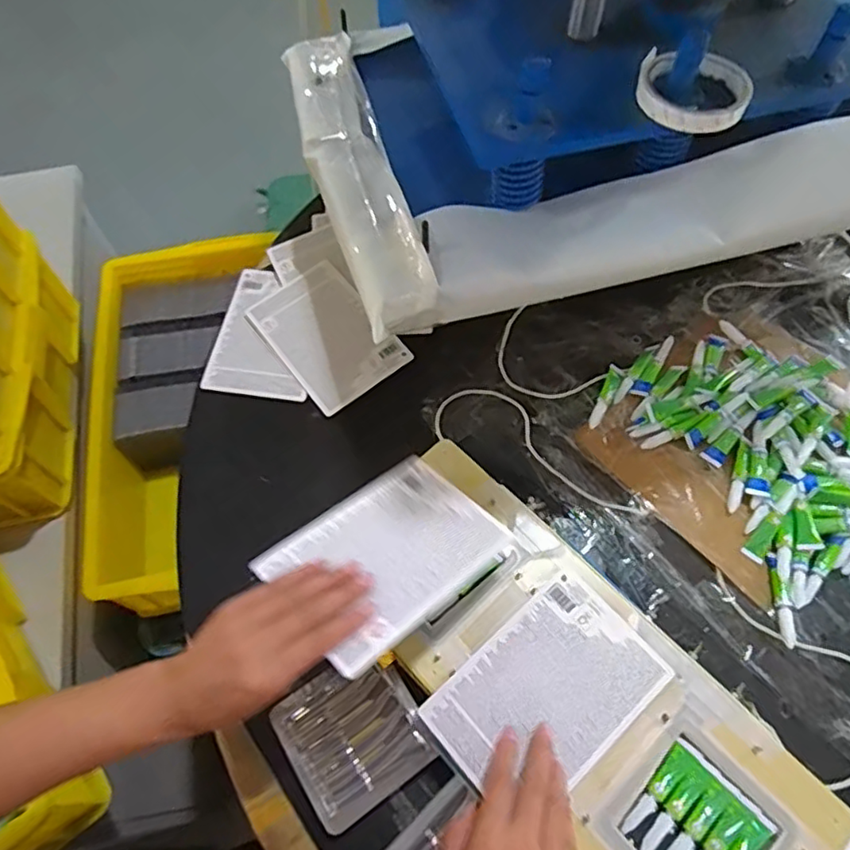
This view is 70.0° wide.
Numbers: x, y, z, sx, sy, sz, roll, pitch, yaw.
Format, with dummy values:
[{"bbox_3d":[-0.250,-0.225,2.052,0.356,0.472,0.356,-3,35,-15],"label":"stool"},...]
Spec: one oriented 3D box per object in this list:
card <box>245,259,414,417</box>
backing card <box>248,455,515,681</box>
[{"bbox_3d":[-0.109,-0.101,0.671,0.115,0.011,0.168,-37,70,-12],"label":"card"},{"bbox_3d":[-0.030,0.096,0.463,0.163,0.008,0.120,-31,50,-32],"label":"backing card"}]

